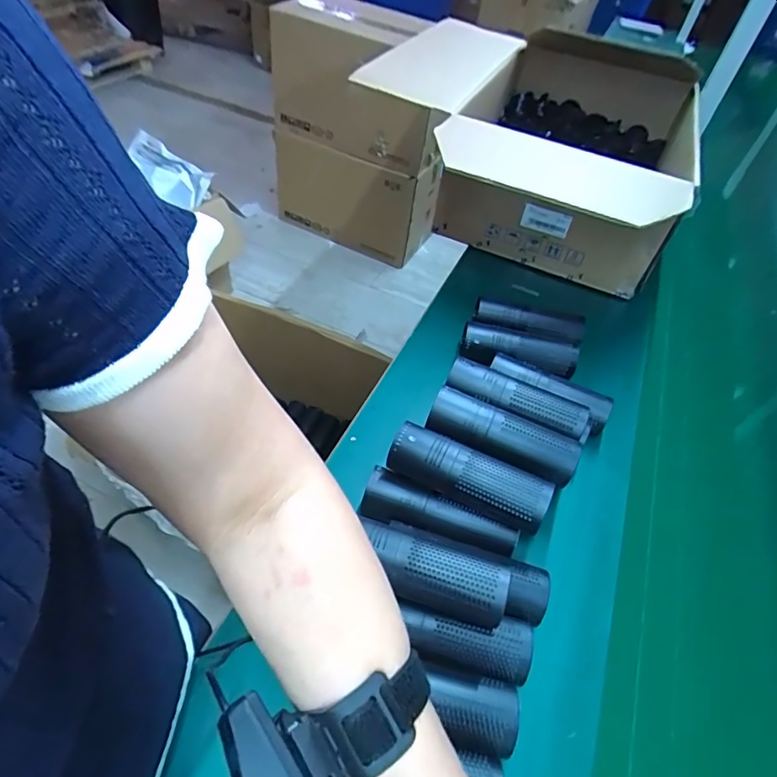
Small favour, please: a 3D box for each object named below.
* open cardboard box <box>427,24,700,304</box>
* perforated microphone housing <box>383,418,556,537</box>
[{"bbox_3d":[0.388,-0.516,1.032,0.413,0.233,0.667,18,48,13],"label":"open cardboard box"},{"bbox_3d":[0.080,0.089,0.505,0.161,0.042,0.045,21,49,16],"label":"perforated microphone housing"}]

